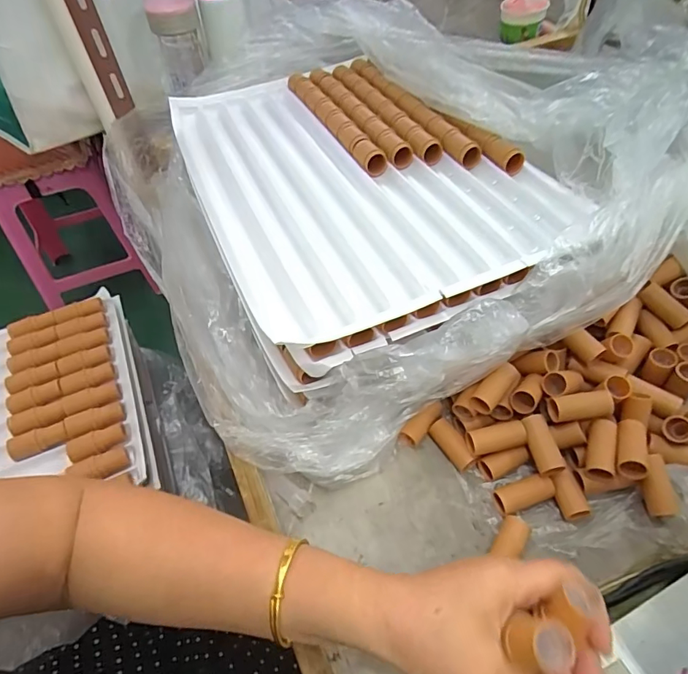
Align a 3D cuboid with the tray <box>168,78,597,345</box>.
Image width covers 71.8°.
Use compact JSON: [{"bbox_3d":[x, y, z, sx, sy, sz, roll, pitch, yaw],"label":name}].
[{"bbox_3d":[0.005,-0.181,0.508,0.303,0.035,0.437,-23,52,-12],"label":"tray"}]

